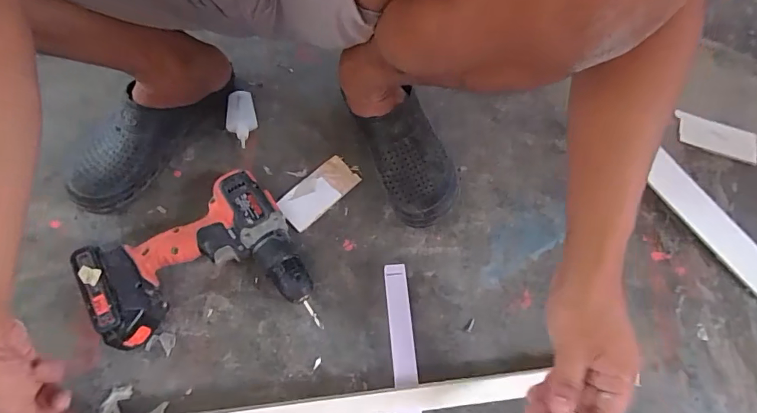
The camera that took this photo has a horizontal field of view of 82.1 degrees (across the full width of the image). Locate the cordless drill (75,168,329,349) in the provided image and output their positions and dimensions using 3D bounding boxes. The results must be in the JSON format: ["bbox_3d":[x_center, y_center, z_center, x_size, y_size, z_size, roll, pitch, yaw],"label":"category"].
[{"bbox_3d":[-0.204,0.080,0.512,0.220,0.077,0.186,-33,71,-15],"label":"cordless drill"}]

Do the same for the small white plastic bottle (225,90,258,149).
[{"bbox_3d":[-0.201,-0.126,0.635,0.043,0.022,0.084,-13,67,-8],"label":"small white plastic bottle"}]

